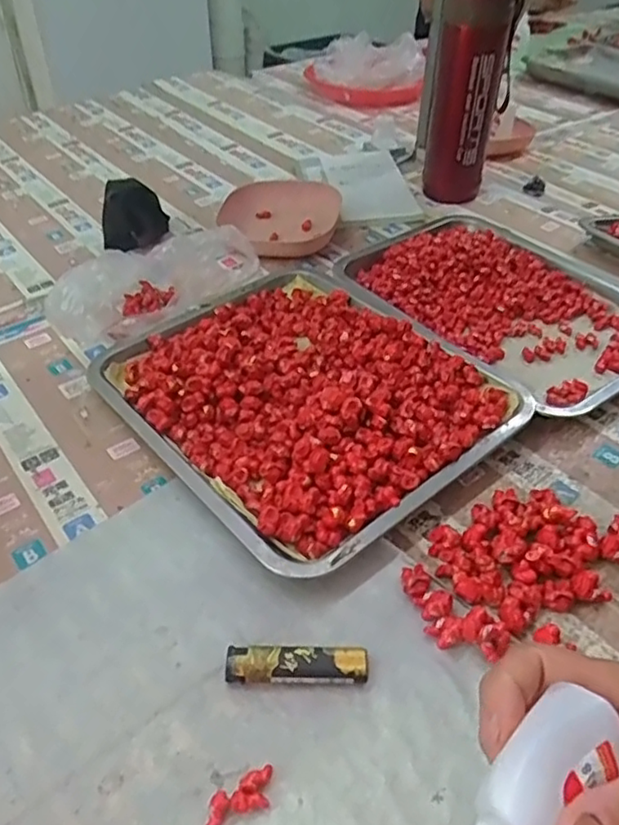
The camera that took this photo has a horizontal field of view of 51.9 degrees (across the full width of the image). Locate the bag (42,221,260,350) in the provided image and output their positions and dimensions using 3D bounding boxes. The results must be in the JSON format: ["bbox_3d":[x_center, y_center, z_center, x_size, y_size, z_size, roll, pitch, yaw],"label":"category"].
[{"bbox_3d":[-0.158,-0.124,0.609,0.177,0.081,0.122,-26,48,-25],"label":"bag"}]

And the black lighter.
[{"bbox_3d":[-0.007,0.144,0.363,0.079,0.011,0.020,1,42,3],"label":"black lighter"}]

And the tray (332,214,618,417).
[{"bbox_3d":[0.194,-0.120,0.637,0.232,0.033,0.320,-28,49,-28],"label":"tray"}]

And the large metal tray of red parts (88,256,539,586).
[{"bbox_3d":[-0.011,-0.026,0.534,0.259,0.034,0.313,-31,50,-29],"label":"large metal tray of red parts"}]

